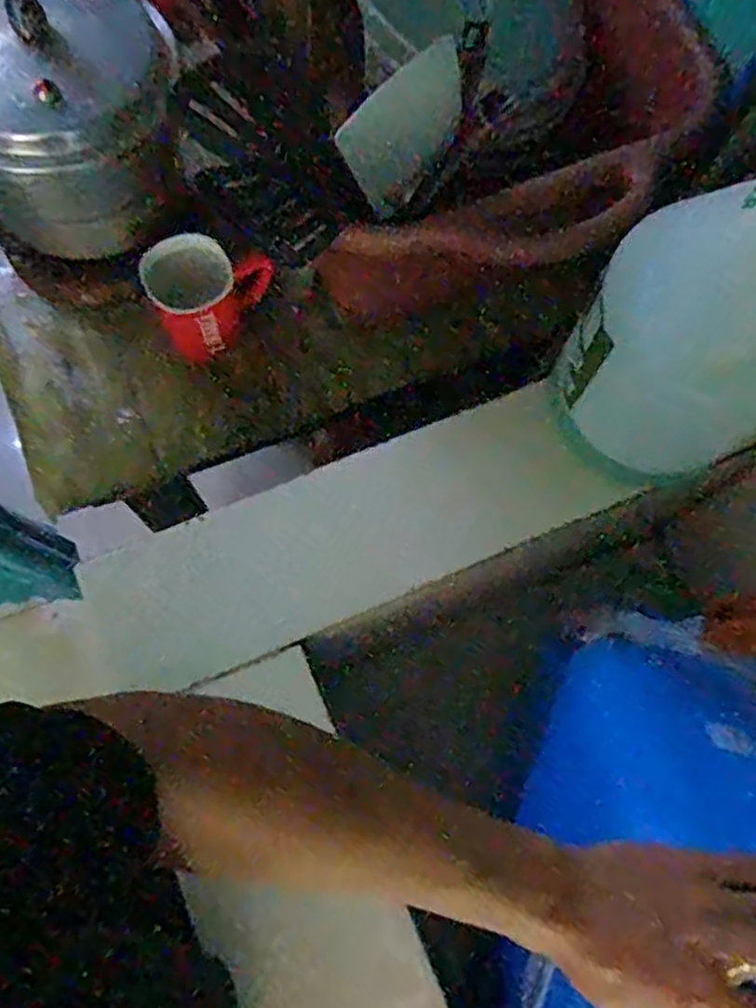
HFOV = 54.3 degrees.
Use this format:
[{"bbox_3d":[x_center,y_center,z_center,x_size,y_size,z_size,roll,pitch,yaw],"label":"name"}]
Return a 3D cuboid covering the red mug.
[{"bbox_3d":[-0.151,-0.186,0.643,0.093,0.077,0.073,-36,78,-11],"label":"red mug"}]

